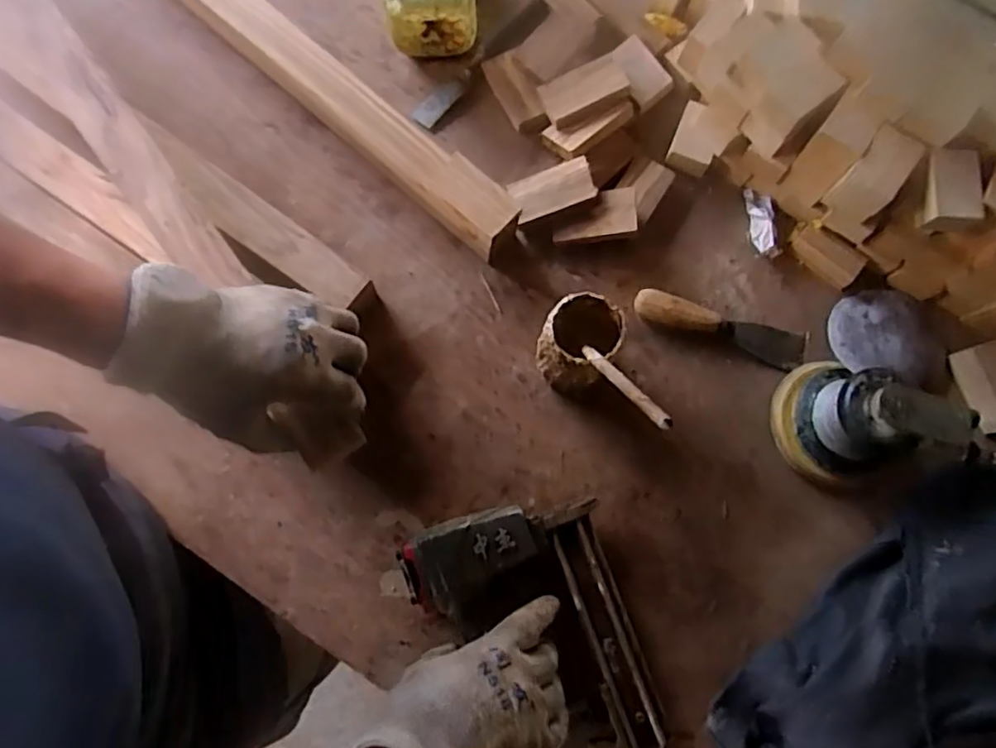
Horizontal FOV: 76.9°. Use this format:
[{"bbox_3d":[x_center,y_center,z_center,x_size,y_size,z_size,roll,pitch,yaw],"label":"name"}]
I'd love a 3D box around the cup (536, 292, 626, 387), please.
[{"bbox_3d":[0.068,-0.027,0.555,0.064,0.090,0.070,39,78,6],"label":"cup"}]

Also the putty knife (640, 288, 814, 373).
[{"bbox_3d":[0.215,-0.045,0.598,0.170,0.017,0.038,15,80,3],"label":"putty knife"}]

